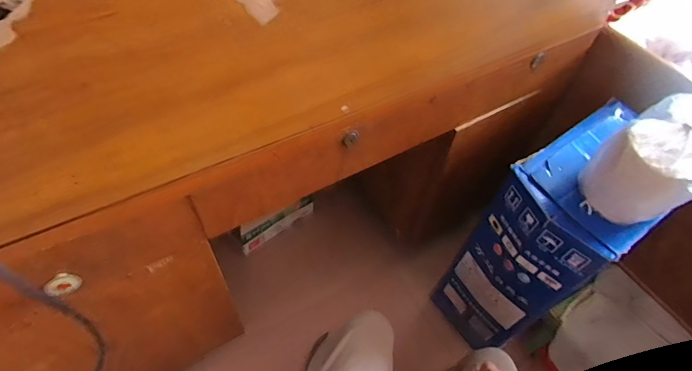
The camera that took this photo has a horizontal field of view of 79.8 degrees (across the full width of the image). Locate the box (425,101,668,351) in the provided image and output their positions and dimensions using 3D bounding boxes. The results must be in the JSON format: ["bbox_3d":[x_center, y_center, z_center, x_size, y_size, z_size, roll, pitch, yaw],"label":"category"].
[{"bbox_3d":[0.422,0.151,0.935,0.301,0.606,0.207,-28,61,-23],"label":"box"}]

